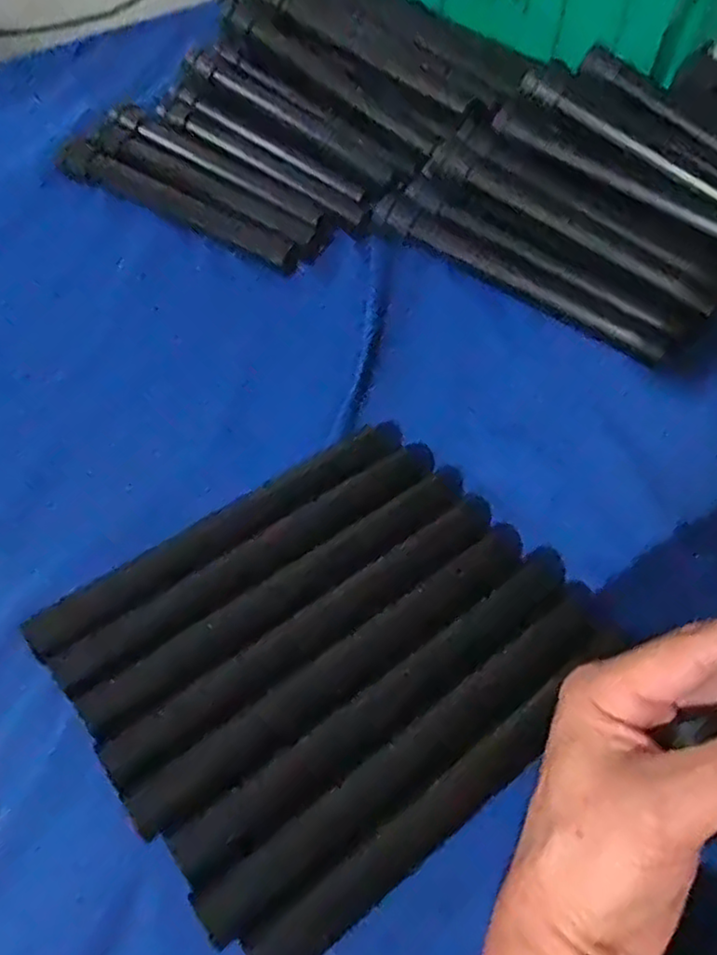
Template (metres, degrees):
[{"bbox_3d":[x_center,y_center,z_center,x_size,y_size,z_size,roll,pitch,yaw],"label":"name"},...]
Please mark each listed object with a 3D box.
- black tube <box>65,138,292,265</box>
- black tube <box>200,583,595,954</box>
[{"bbox_3d":[-0.152,-0.231,0.553,0.234,0.023,0.033,28,59,15],"label":"black tube"},{"bbox_3d":[0.036,0.125,0.319,0.241,0.029,0.028,-33,64,-22],"label":"black tube"}]

